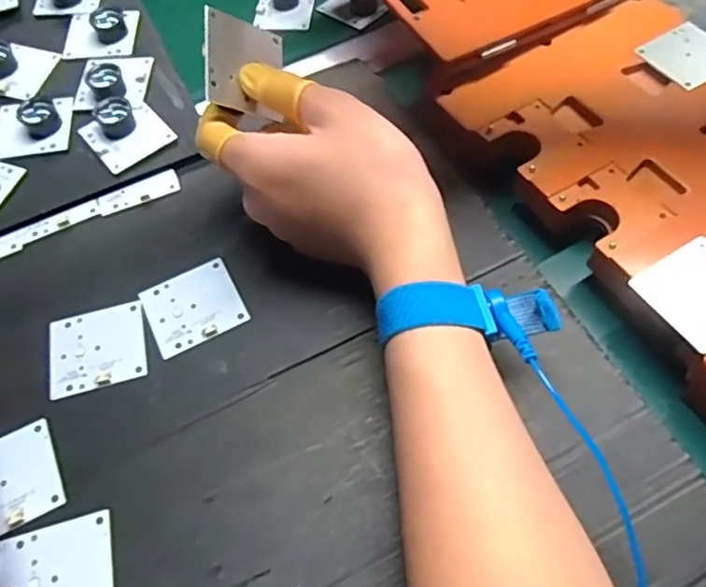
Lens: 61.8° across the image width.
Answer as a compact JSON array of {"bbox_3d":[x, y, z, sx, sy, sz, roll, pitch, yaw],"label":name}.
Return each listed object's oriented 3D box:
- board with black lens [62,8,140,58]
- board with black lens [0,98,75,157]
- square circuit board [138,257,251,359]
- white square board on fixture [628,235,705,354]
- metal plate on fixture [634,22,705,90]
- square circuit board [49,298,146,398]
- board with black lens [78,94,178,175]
[{"bbox_3d":[-0.174,-0.183,0.400,0.047,0.018,0.040,-4,58,2],"label":"board with black lens"},{"bbox_3d":[-0.200,-0.107,0.362,0.047,0.017,0.041,-9,58,-1],"label":"board with black lens"},{"bbox_3d":[-0.083,0.006,0.308,0.047,0.005,0.045,-26,60,-11],"label":"square circuit board"},{"bbox_3d":[0.161,-0.002,0.272,0.046,0.005,0.046,-30,61,-14],"label":"white square board on fixture"},{"bbox_3d":[0.202,-0.144,0.357,0.043,0.004,0.045,-30,63,-9],"label":"metal plate on fixture"},{"bbox_3d":[-0.129,0.027,0.297,0.047,0.004,0.044,-15,58,-5],"label":"square circuit board"},{"bbox_3d":[-0.138,-0.102,0.355,0.043,0.020,0.043,-38,63,-18],"label":"board with black lens"}]

